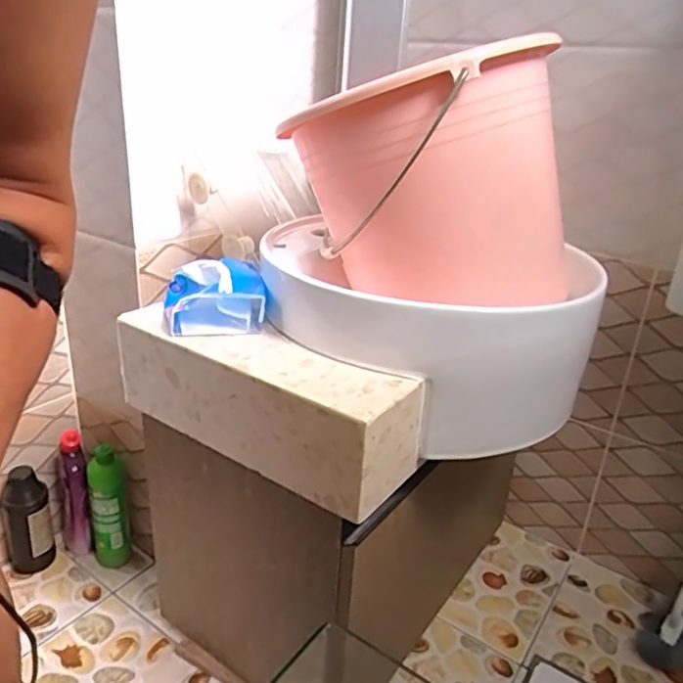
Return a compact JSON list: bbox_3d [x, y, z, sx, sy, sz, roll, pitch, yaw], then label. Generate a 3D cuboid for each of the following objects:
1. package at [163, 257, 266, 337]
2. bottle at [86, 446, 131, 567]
[{"bbox_3d":[-0.156,-0.059,0.734,0.115,0.064,0.127,-2,24,-15],"label":"package"},{"bbox_3d":[-0.398,0.286,1.034,0.064,0.234,0.061,-7,26,-23],"label":"bottle"}]

